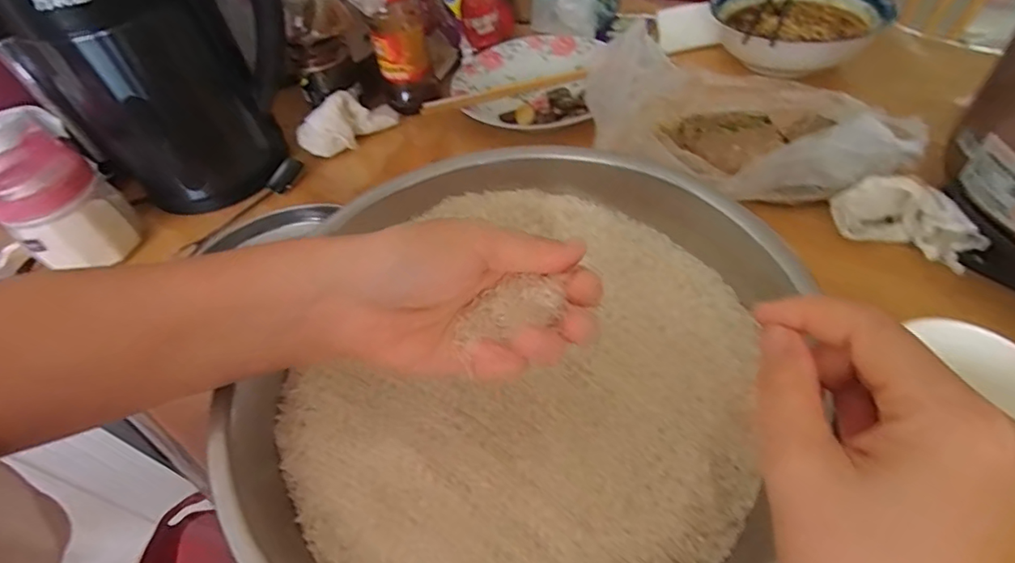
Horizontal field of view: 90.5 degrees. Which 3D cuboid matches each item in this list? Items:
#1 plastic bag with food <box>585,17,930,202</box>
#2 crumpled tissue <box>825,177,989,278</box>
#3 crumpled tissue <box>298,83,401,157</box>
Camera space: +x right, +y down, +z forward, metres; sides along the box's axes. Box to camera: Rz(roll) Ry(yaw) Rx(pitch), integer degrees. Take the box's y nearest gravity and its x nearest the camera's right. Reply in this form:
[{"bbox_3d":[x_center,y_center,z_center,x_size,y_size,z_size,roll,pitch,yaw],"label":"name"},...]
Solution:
[{"bbox_3d":[0.191,-0.141,0.443,0.271,0.065,0.134,30,60,29],"label":"plastic bag with food"},{"bbox_3d":[0.290,-0.046,0.367,0.092,0.047,0.034,23,57,24],"label":"crumpled tissue"},{"bbox_3d":[-0.174,-0.183,0.557,0.113,0.053,0.040,-34,54,-19],"label":"crumpled tissue"}]

